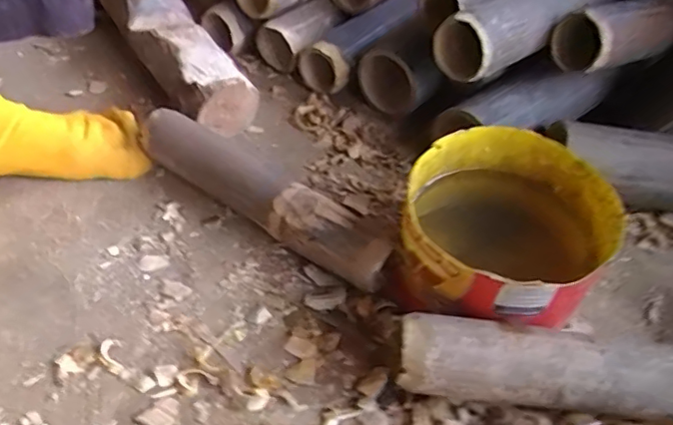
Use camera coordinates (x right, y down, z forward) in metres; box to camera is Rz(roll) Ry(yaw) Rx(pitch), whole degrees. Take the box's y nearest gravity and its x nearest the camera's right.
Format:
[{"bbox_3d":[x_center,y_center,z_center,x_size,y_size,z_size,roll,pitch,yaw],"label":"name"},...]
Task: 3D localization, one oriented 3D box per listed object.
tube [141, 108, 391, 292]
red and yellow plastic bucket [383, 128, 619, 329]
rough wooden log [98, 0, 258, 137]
[{"bbox_3d":[-0.066,-0.012,0.493,0.251,0.054,0.045,31,51,21],"label":"tube"},{"bbox_3d":[0.118,0.022,0.437,0.143,0.103,0.141,4,47,-4],"label":"red and yellow plastic bucket"},{"bbox_3d":[-0.190,-0.191,0.629,0.078,0.081,0.307,-25,54,-27],"label":"rough wooden log"}]

